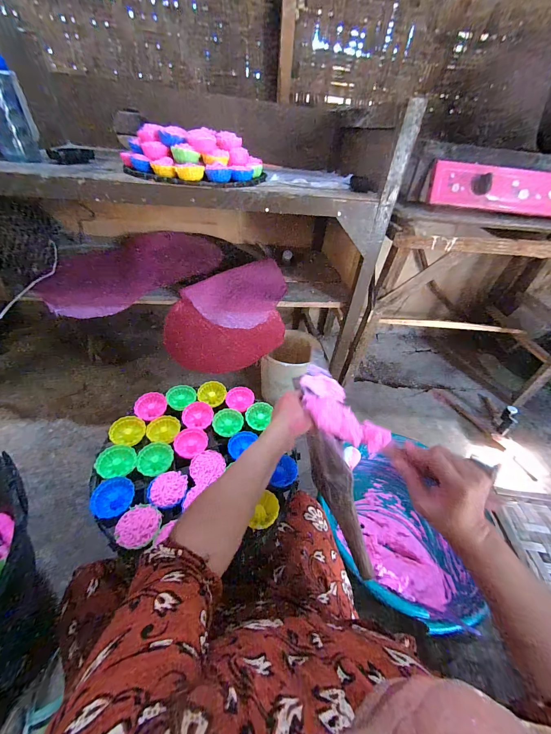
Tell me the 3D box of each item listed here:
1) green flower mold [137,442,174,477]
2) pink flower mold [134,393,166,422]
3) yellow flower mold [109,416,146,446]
[{"bbox_3d":[-0.217,0.167,0.516,0.060,0.031,0.053,-10,44,-18],"label":"green flower mold"},{"bbox_3d":[-0.260,0.081,0.594,0.059,0.025,0.054,-15,89,-17],"label":"pink flower mold"},{"bbox_3d":[-0.285,0.124,0.547,0.053,0.031,0.058,4,41,-3],"label":"yellow flower mold"}]

